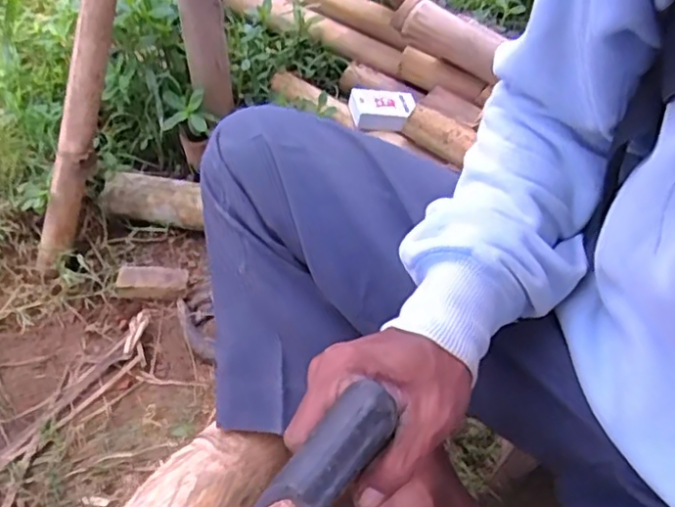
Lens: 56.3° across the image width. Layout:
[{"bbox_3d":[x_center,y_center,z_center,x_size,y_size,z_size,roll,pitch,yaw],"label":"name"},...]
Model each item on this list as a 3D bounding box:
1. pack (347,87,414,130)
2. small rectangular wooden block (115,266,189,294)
[{"bbox_3d":[0.067,-0.218,0.949,0.096,0.033,0.061,-2,50,-4],"label":"pack"},{"bbox_3d":[-0.239,0.036,0.817,0.087,0.020,0.035,2,50,-1],"label":"small rectangular wooden block"}]

